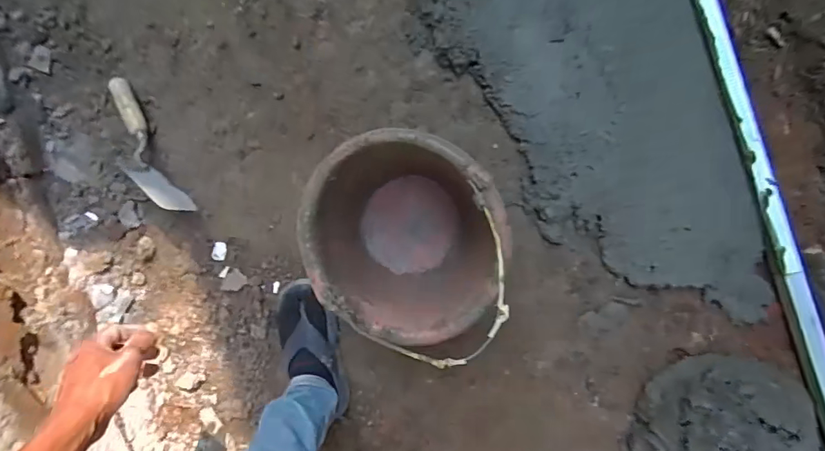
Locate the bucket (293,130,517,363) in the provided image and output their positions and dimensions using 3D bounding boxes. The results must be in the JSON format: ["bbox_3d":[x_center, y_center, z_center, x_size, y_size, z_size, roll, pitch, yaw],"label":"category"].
[{"bbox_3d":[-0.003,0.012,0.686,0.286,0.271,0.273,1,95,6],"label":"bucket"}]

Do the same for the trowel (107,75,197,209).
[{"bbox_3d":[-0.500,-0.142,0.837,0.055,0.068,0.271,-27,91,8],"label":"trowel"}]

